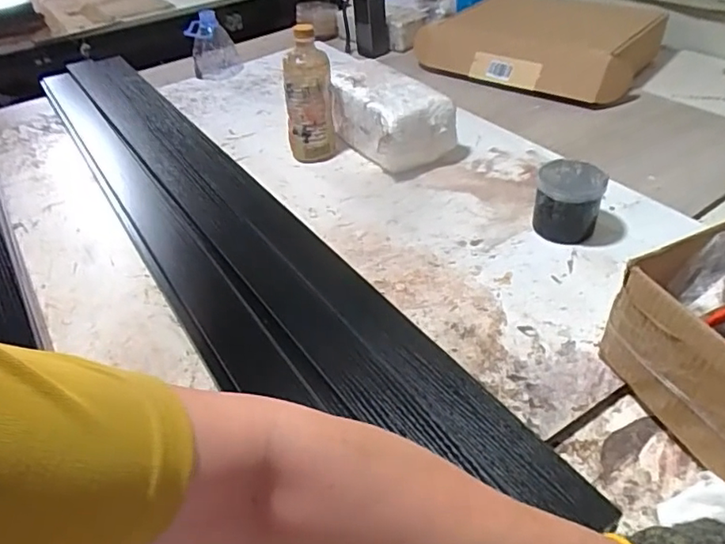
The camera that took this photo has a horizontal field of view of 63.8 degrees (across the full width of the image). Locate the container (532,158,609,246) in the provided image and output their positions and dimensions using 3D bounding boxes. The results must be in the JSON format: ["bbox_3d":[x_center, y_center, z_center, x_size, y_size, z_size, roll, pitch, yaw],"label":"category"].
[{"bbox_3d":[0.258,-0.085,0.731,0.076,0.078,0.079,13,43,20],"label":"container"}]

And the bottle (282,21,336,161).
[{"bbox_3d":[-0.081,-0.270,0.897,0.079,0.191,0.076,-8,40,-4],"label":"bottle"}]

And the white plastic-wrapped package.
[{"bbox_3d":[0.032,-0.250,0.924,0.121,0.110,0.229,-22,43,-20],"label":"white plastic-wrapped package"}]

